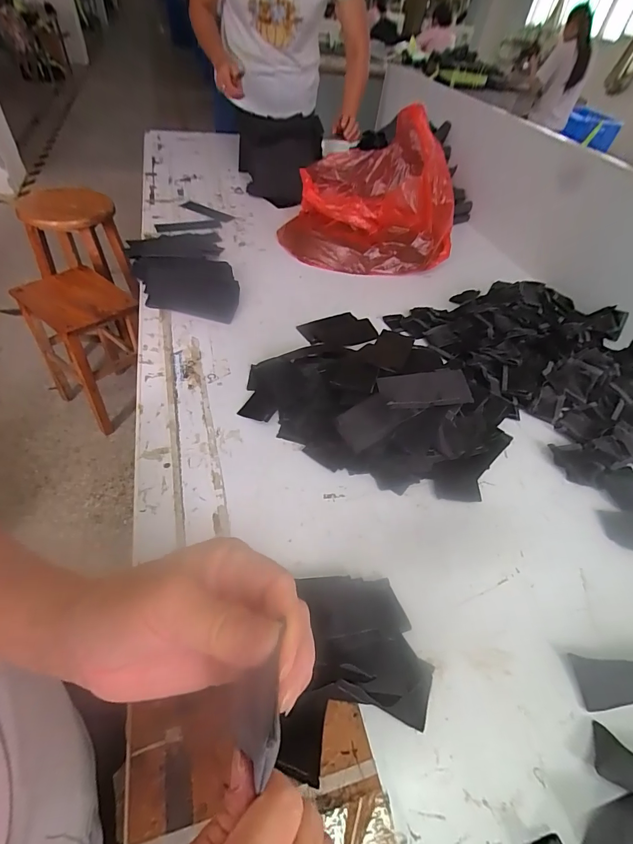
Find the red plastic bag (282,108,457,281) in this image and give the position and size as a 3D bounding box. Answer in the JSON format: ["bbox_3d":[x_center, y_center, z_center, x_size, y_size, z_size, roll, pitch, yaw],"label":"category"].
[{"bbox_3d":[0.115,-0.526,0.871,0.359,0.223,0.335,2,48,-5],"label":"red plastic bag"}]

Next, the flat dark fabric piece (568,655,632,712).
[{"bbox_3d":[0.294,0.237,0.355,0.105,0.015,0.039,-6,48,4],"label":"flat dark fabric piece"}]

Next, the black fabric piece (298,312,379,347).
[{"bbox_3d":[0.037,-0.164,0.686,0.126,0.007,0.085,-10,50,-16],"label":"black fabric piece"}]

